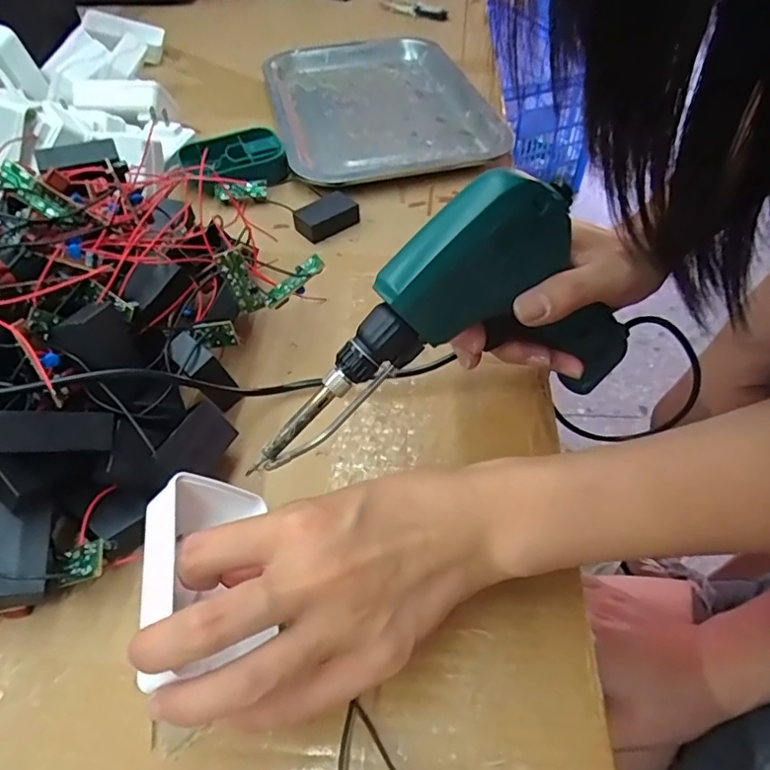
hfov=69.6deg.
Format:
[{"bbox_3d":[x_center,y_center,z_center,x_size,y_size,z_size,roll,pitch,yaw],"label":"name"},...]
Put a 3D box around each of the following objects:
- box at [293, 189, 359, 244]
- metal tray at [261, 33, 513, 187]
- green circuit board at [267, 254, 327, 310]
[{"bbox_3d":[-0.050,-0.139,0.455,0.049,0.016,0.034,-37,57,-24],"label":"box"},{"bbox_3d":[-0.005,-0.299,0.584,0.219,0.020,0.309,-12,51,-7],"label":"metal tray"},{"bbox_3d":[-0.057,-0.064,0.349,0.045,0.010,0.014,-40,54,8],"label":"green circuit board"}]

